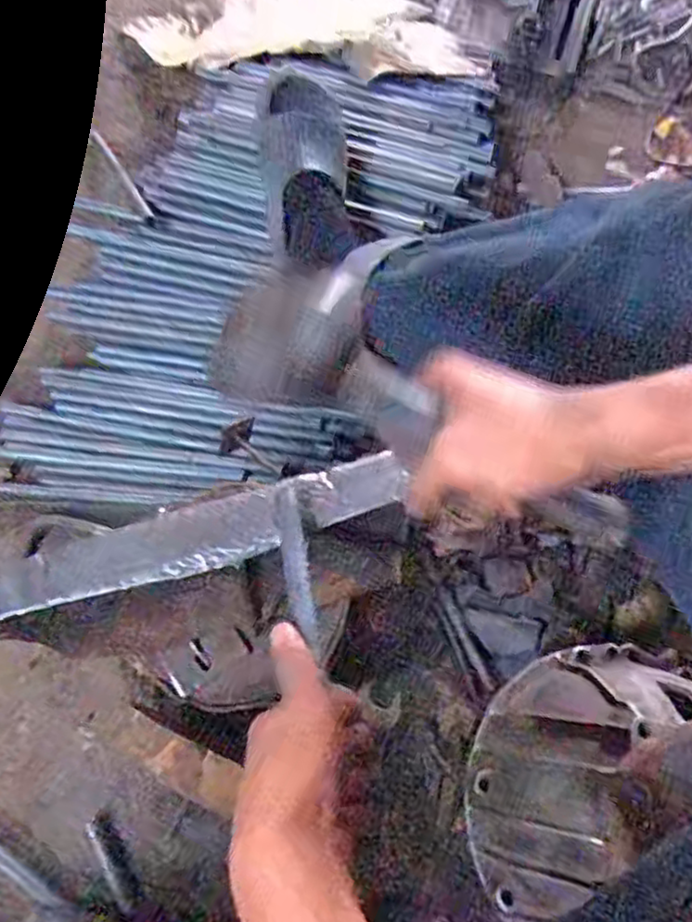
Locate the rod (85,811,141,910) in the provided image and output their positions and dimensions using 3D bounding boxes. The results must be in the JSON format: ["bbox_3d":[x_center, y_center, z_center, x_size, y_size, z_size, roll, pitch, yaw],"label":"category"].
[{"bbox_3d":[-0.214,0.367,0.649,0.022,0.022,0.086,-31,67,-17],"label":"rod"}]

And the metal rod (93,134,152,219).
[{"bbox_3d":[-0.311,-0.403,0.973,0.011,0.011,0.294,-23,48,-14],"label":"metal rod"}]

